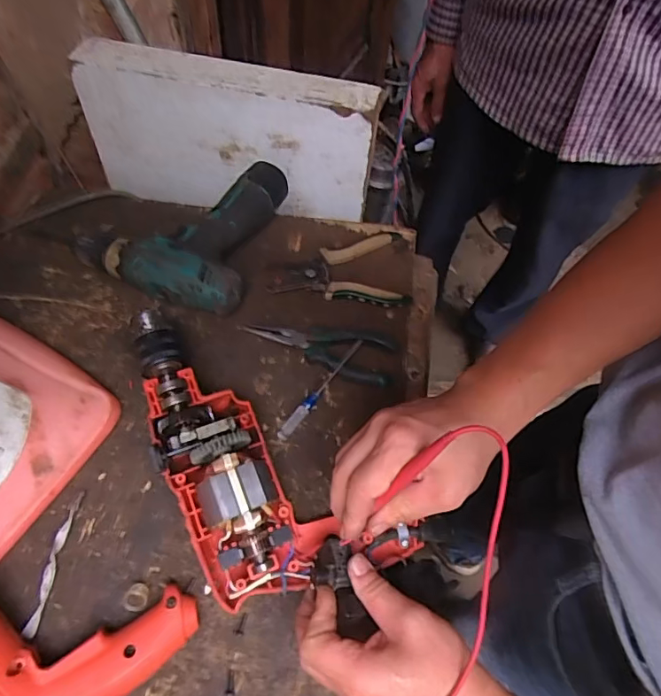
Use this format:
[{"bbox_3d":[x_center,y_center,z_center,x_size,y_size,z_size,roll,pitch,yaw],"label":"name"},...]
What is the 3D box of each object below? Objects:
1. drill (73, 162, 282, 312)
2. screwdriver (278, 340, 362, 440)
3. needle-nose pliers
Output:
[{"bbox_3d":[-0.161,-0.137,0.568,0.179,0.060,0.191,15,59,5],"label":"drill"},{"bbox_3d":[-0.009,0.039,0.498,0.012,0.019,0.127,34,62,16],"label":"screwdriver"},{"bbox_3d":[-0.014,-0.004,0.522,0.156,0.018,0.055,17,59,6],"label":"needle-nose pliers"}]

